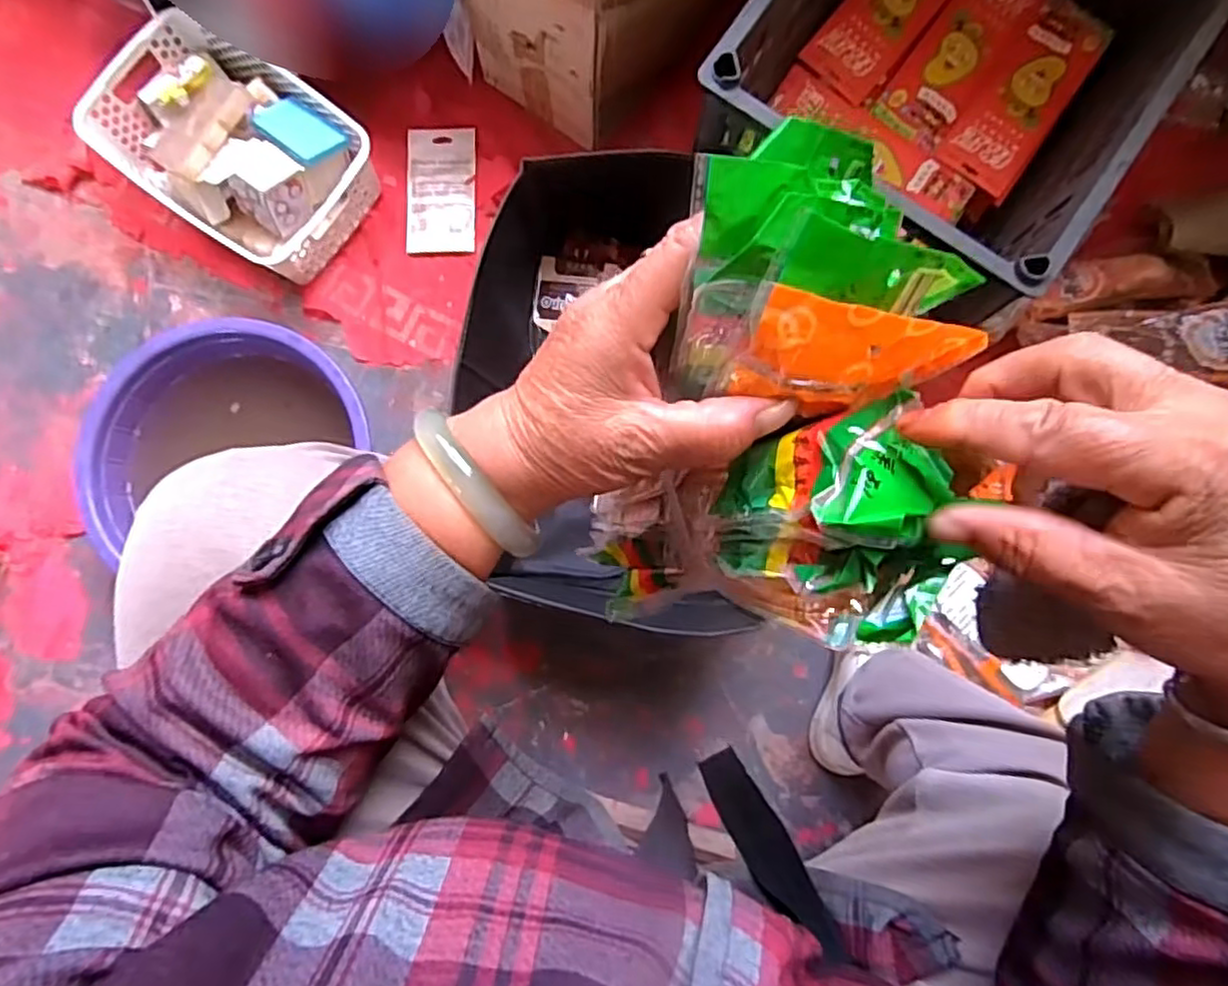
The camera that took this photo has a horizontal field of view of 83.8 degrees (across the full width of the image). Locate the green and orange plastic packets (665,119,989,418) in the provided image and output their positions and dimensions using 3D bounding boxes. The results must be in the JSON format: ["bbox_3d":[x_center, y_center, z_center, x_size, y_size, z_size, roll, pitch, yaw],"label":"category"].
[{"bbox_3d":[0.075,-0.075,0.234,0.100,0.053,0.083,5,84,0],"label":"green and orange plastic packets"}]

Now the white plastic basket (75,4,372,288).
[{"bbox_3d":[-0.432,-0.397,0.796,0.291,0.093,0.200,36,85,3],"label":"white plastic basket"}]

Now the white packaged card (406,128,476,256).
[{"bbox_3d":[-0.213,-0.373,0.839,0.084,0.006,0.162,0,84,-1],"label":"white packaged card"}]

